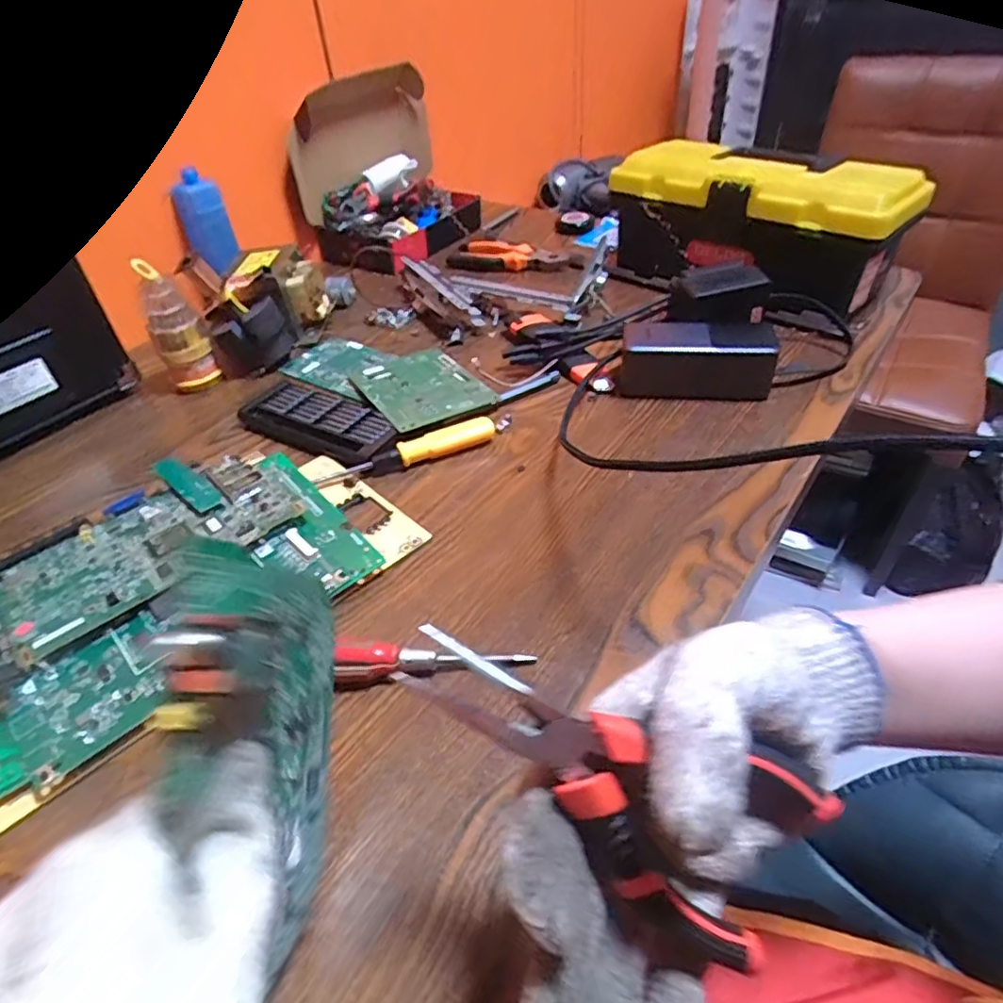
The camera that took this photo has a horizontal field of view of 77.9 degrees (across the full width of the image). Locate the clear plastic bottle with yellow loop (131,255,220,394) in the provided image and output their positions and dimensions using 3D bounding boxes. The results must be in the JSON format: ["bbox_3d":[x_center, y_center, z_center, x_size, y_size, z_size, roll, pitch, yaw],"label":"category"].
[{"bbox_3d":[-0.300,-0.159,0.575,0.047,0.105,0.037,-22,47,-21],"label":"clear plastic bottle with yellow loop"}]

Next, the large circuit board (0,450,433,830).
[{"bbox_3d":[-0.221,0.049,0.400,0.178,0.023,0.301,33,53,31],"label":"large circuit board"}]

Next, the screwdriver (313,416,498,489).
[{"bbox_3d":[-0.074,-0.042,0.491,0.146,0.020,0.017,-18,46,-18],"label":"screwdriver"}]

